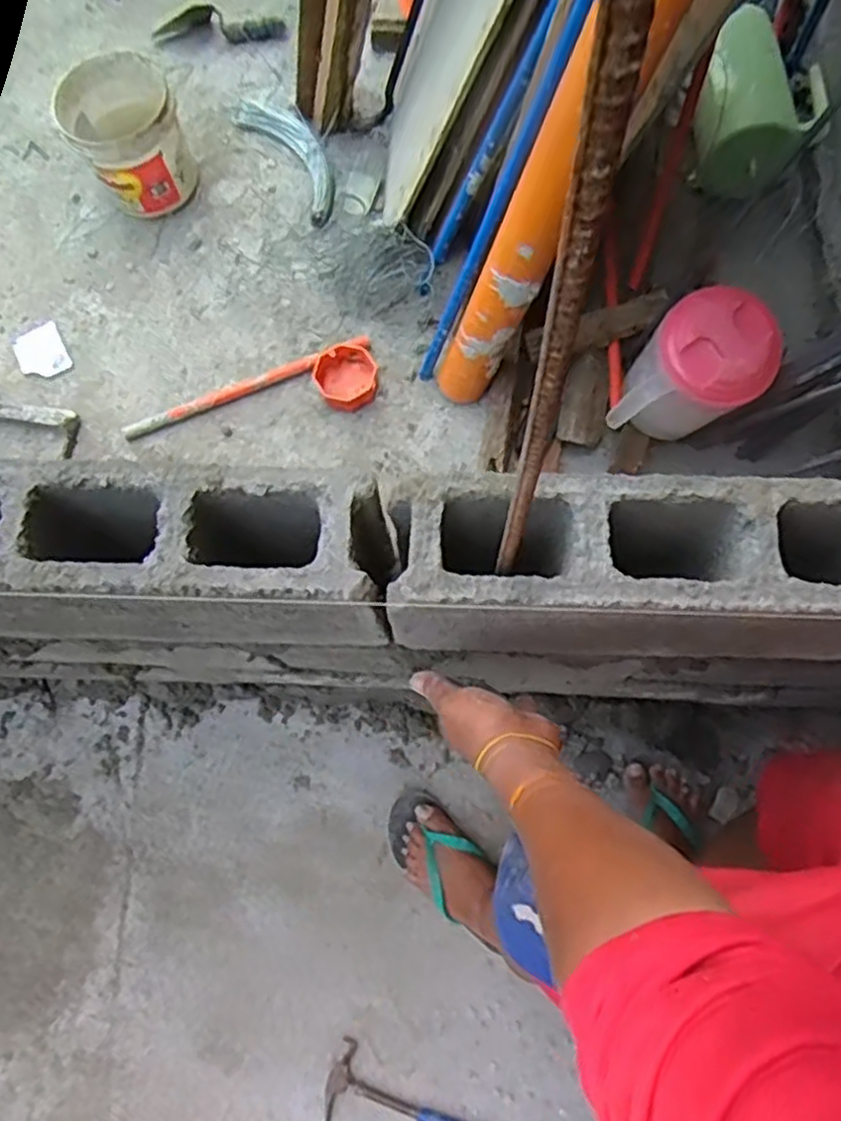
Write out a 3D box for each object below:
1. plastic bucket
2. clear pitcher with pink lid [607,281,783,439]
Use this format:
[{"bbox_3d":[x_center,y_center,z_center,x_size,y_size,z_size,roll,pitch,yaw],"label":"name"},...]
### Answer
[{"bbox_3d":[-0.522,-0.754,1.329,0.190,0.196,0.173,0,75,0],"label":"plastic bucket"},{"bbox_3d":[0.398,-0.264,1.080,0.166,0.206,0.169,0,75,1],"label":"clear pitcher with pink lid"}]

